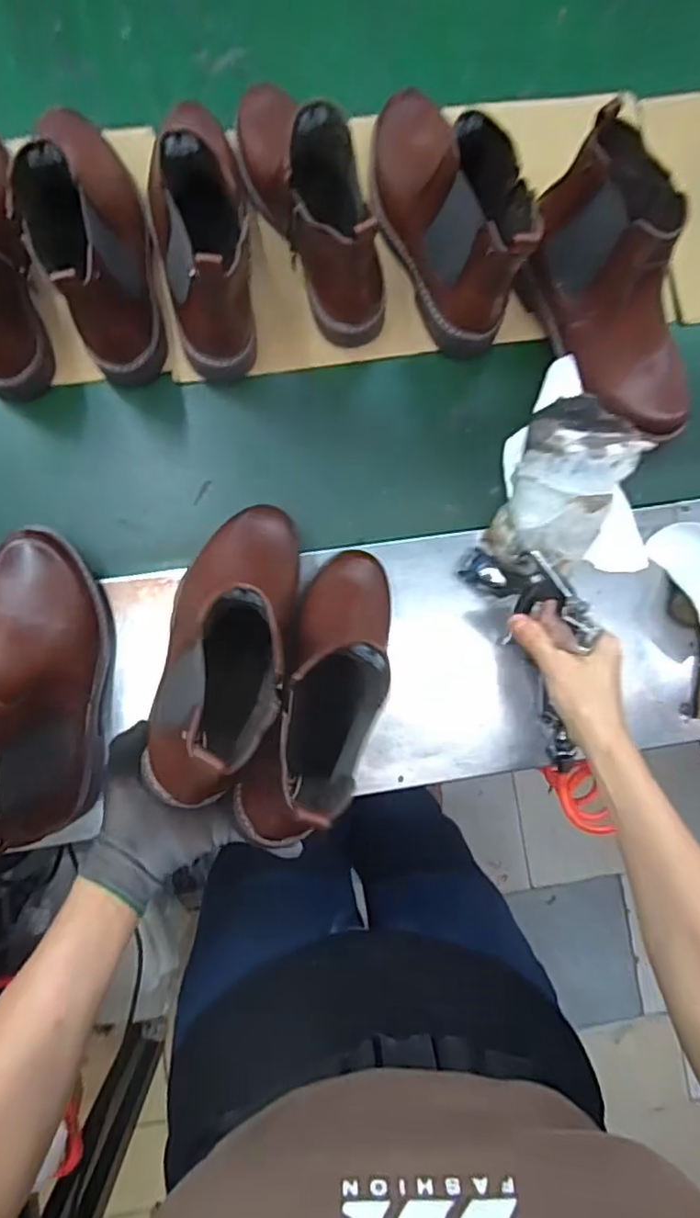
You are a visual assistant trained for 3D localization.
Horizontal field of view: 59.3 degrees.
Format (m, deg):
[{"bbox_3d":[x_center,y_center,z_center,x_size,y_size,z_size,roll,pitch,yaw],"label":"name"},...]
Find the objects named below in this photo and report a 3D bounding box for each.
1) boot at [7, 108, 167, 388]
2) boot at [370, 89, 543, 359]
[{"bbox_3d":[-0.230,-0.347,0.539,0.082,0.160,0.243,-17,88,-5],"label":"boot"},{"bbox_3d":[0.083,-0.382,0.555,0.083,0.149,0.253,-21,88,-5],"label":"boot"}]

